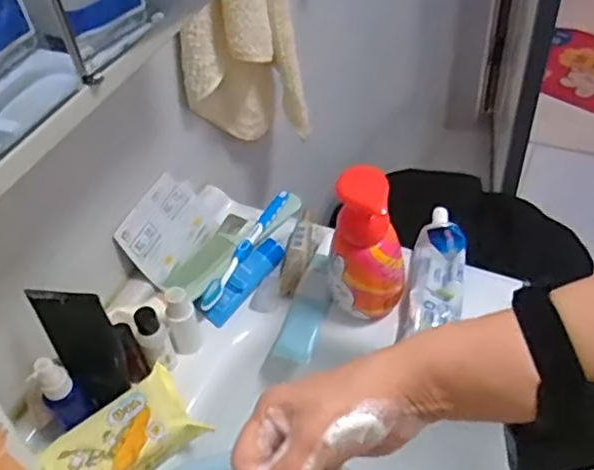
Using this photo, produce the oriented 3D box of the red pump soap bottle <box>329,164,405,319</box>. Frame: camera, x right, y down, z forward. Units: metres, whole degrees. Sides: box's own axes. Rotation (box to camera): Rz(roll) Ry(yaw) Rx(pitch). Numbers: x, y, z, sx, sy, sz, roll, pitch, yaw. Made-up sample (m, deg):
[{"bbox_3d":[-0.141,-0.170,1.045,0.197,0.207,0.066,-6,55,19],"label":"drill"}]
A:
[{"bbox_3d":[0.062,0.011,0.574,0.066,0.152,0.045,-2,47,5],"label":"red pump soap bottle"}]

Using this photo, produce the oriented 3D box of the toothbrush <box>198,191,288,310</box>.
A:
[{"bbox_3d":[-0.054,0.011,0.678,0.018,0.016,0.175,16,51,20],"label":"toothbrush"}]

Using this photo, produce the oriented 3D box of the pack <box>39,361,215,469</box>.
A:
[{"bbox_3d":[-0.146,0.174,0.535,0.125,0.033,0.073,-35,53,-23],"label":"pack"}]

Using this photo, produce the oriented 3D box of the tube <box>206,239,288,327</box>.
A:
[{"bbox_3d":[-0.054,0.047,0.653,0.027,0.018,0.105,29,72,29],"label":"tube"}]

